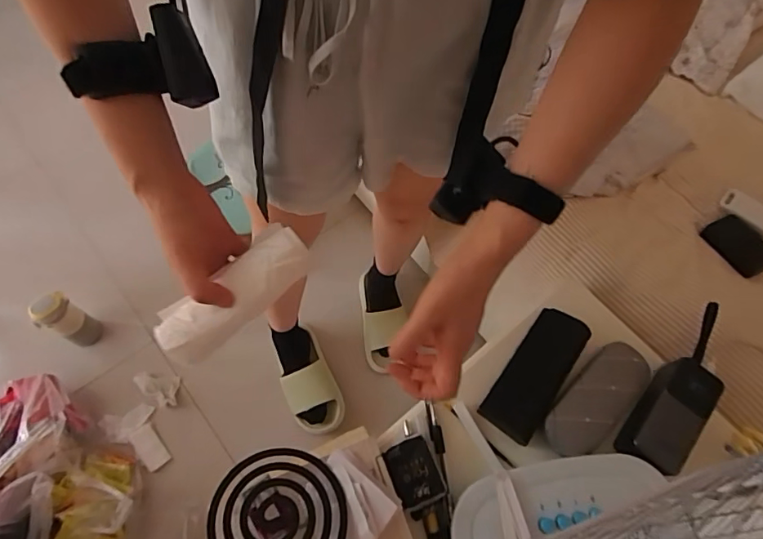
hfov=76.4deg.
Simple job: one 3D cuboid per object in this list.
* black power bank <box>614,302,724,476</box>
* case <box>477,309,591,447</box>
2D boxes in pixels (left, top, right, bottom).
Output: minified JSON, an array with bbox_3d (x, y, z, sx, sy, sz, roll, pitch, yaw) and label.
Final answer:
[{"bbox_3d":[0.350,0.128,0.557,0.062,0.038,0.225,36,69,15],"label":"black power bank"},{"bbox_3d":[0.183,0.121,0.577,0.064,0.020,0.165,34,69,14],"label":"case"}]

